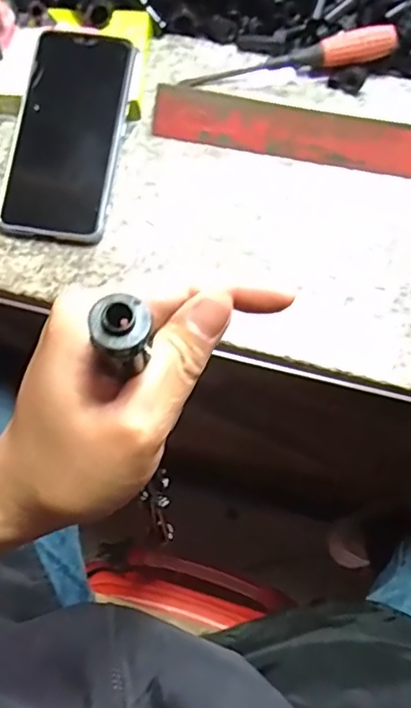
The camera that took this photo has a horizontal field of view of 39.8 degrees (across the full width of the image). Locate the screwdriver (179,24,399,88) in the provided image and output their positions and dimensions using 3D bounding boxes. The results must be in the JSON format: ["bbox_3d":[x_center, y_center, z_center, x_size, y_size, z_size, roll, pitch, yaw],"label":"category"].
[{"bbox_3d":[0.065,-0.229,0.444,0.160,0.020,0.023,-4,69,15],"label":"screwdriver"}]

